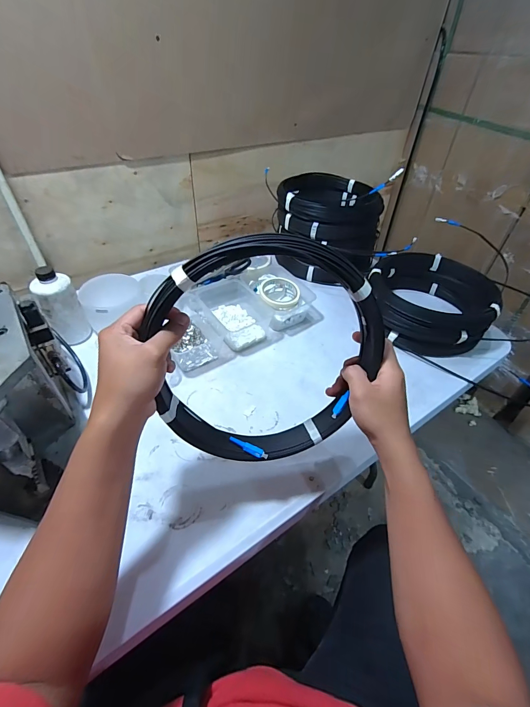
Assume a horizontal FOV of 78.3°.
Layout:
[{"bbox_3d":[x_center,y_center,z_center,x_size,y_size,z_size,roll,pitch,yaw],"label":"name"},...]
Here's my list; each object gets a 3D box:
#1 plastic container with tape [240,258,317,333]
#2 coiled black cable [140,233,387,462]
[{"bbox_3d":[0.027,-0.151,0.810,0.144,0.076,0.200,-22,49,-24],"label":"plastic container with tape"},{"bbox_3d":[0.007,0.006,0.376,0.256,0.268,0.034,-5,27,-9],"label":"coiled black cable"}]

